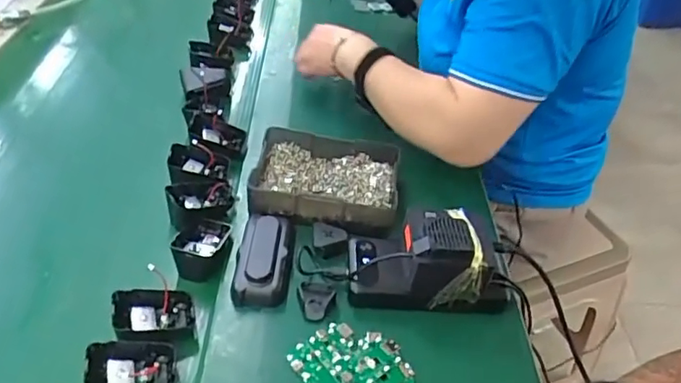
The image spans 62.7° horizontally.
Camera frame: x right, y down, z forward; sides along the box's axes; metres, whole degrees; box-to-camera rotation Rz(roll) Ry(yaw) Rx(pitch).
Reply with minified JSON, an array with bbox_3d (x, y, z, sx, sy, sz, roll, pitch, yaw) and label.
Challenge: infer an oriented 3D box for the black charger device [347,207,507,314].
[{"bbox_3d":[0.086,0.059,0.536,0.154,0.072,0.076,4,42,1],"label":"black charger device"}]

